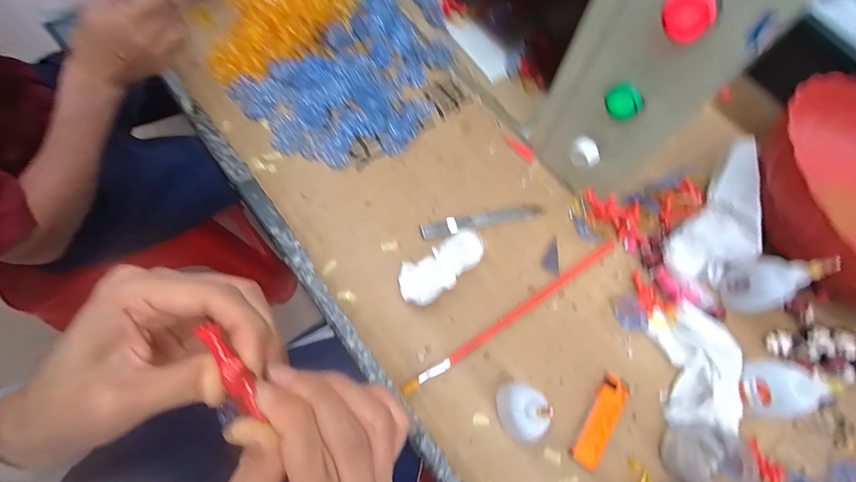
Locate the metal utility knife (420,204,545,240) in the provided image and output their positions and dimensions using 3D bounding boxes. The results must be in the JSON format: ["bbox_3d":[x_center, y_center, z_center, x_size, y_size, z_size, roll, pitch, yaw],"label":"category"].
[{"bbox_3d":[0.059,-0.023,0.407,0.133,0.010,0.019,-13,71,-6],"label":"metal utility knife"}]

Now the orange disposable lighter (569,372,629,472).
[{"bbox_3d":[0.152,0.159,0.341,0.023,0.012,0.079,33,73,10],"label":"orange disposable lighter"}]

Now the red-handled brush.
[{"bbox_3d":[0.087,0.069,0.376,0.259,0.013,0.011,-32,74,-12],"label":"red-handled brush"}]

